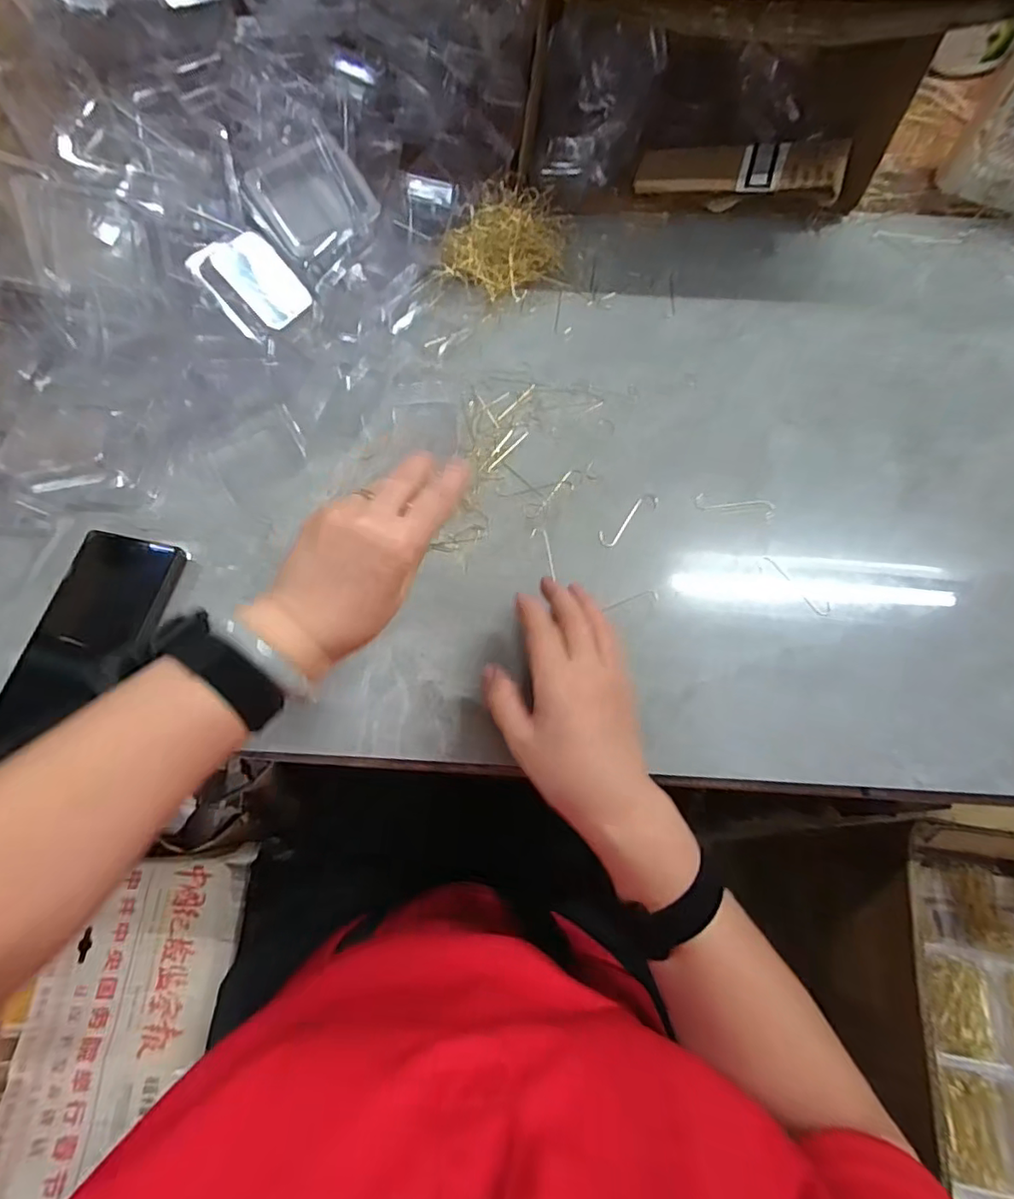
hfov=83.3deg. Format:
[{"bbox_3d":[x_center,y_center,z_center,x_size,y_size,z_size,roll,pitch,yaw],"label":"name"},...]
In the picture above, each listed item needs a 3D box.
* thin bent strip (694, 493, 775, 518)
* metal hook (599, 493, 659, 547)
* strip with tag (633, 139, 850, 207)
[{"bbox_3d":[0.184,-0.077,0.459,0.065,0.004,0.016,7,67,0],"label":"thin bent strip"},{"bbox_3d":[0.097,-0.064,0.454,0.063,0.004,0.015,-40,74,-17],"label":"metal hook"},{"bbox_3d":[0.235,-0.440,0.582,0.198,0.026,0.059,14,66,20],"label":"strip with tag"}]

